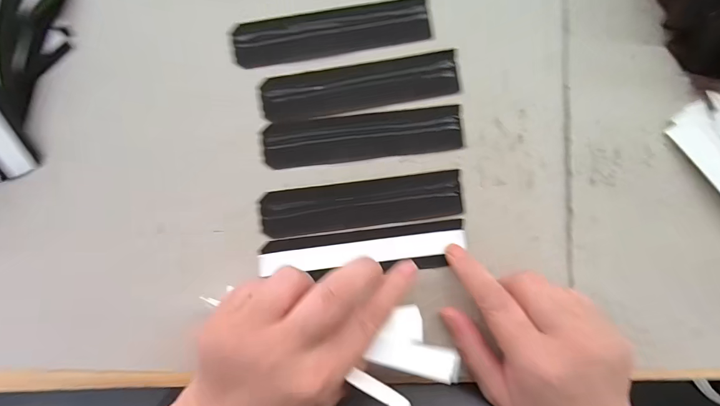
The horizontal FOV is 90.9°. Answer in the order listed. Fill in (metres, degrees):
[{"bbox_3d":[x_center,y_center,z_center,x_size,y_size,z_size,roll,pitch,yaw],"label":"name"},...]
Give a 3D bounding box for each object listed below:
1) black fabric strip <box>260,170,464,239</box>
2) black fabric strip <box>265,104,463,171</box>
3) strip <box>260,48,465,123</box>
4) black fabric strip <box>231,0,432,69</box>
[{"bbox_3d":[0.002,0.001,0.244,0.136,0.004,0.031,-7,88,-2],"label":"black fabric strip"},{"bbox_3d":[0.003,-0.047,0.251,0.136,0.007,0.034,-7,76,-2],"label":"black fabric strip"},{"bbox_3d":[0.001,-0.083,0.252,0.139,0.005,0.031,-10,88,-2],"label":"strip"},{"bbox_3d":[-0.019,-0.123,0.253,0.137,0.007,0.034,-11,85,-4],"label":"black fabric strip"}]

